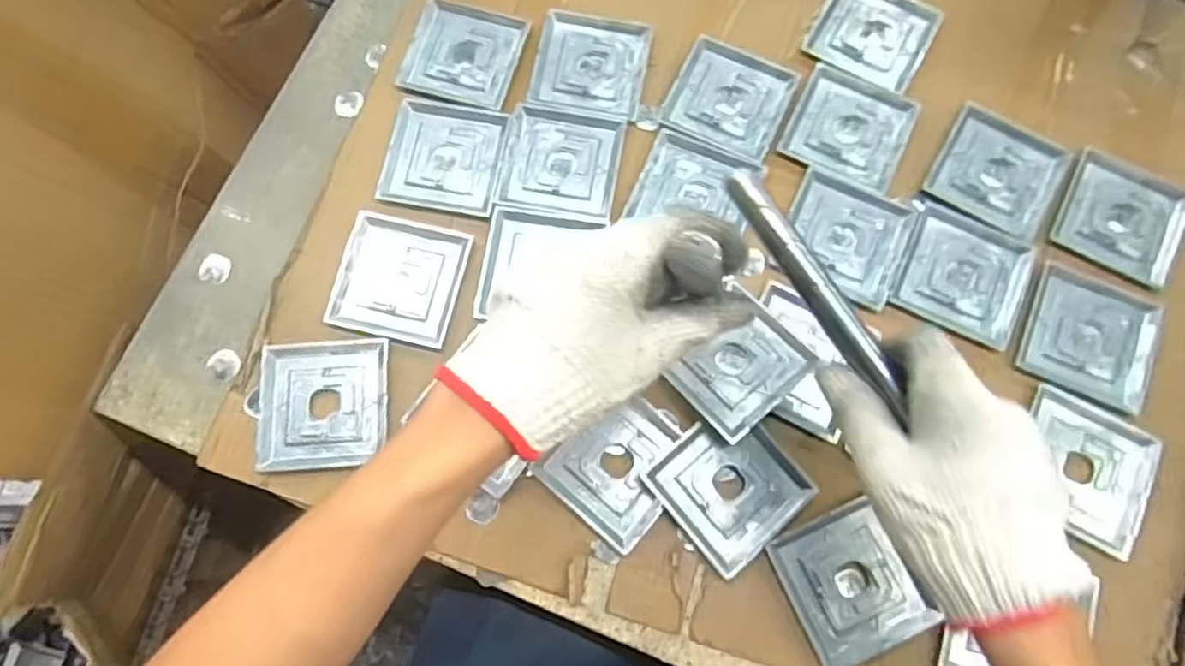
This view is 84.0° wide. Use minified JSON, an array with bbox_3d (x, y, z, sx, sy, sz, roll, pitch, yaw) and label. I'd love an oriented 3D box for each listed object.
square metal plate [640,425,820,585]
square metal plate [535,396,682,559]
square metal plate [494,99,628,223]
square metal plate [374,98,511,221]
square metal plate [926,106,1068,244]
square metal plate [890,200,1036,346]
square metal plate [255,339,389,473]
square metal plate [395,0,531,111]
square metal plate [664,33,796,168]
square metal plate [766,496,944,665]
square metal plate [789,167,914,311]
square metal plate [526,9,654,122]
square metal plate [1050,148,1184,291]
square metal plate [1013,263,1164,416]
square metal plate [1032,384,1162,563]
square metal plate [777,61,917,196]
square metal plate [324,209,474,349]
[{"bbox_3d":[0.095,0.104,0.455,0.089,0.011,0.088,-37,79,-10],"label":"square metal plate"},{"bbox_3d":[0.020,0.093,0.461,0.082,0.008,0.089,42,78,9],"label":"square metal plate"},{"bbox_3d":[-0.024,-0.136,0.524,0.091,0.004,0.091,10,75,1],"label":"square metal plate"},{"bbox_3d":[-0.117,-0.141,0.523,0.089,0.004,0.090,10,75,1],"label":"square metal plate"},{"bbox_3d":[0.324,-0.129,0.527,0.091,0.005,0.092,29,77,6],"label":"square metal plate"},{"bbox_3d":[0.282,-0.047,0.501,0.092,0.004,0.097,23,76,4],"label":"square metal plate"},{"bbox_3d":[-0.193,0.050,0.475,0.090,0.006,0.090,-3,76,-2],"label":"square metal plate"},{"bbox_3d":[-0.106,-0.235,0.549,0.090,0.005,0.095,14,76,2],"label":"square metal plate"},{"bbox_3d":[0.113,-0.192,0.538,0.091,0.004,0.090,25,76,5],"label":"square metal plate"},{"bbox_3d":[0.171,0.166,0.439,0.081,0.011,0.088,-24,77,-7],"label":"square metal plate"},{"bbox_3d":[0.196,-0.076,0.510,0.089,0.006,0.090,26,76,5],"label":"square metal plate"},{"bbox_3d":[-0.001,-0.223,0.545,0.090,0.006,0.090,11,76,2],"label":"square metal plate"},{"bbox_3d":[0.416,-0.091,0.512,0.092,0.013,0.090,28,77,6],"label":"square metal plate"},{"bbox_3d":[0.372,-0.002,0.488,0.089,0.010,0.101,25,76,5],"label":"square metal plate"},{"bbox_3d":[0.347,0.095,0.462,0.083,0.012,0.093,27,76,5],"label":"square metal plate"},{"bbox_3d":[0.210,-0.167,0.536,0.092,0.005,0.092,26,76,5],"label":"square metal plate"},{"bbox_3d":[-0.145,-0.042,0.497,0.090,0.004,0.092,13,76,2],"label":"square metal plate"}]

